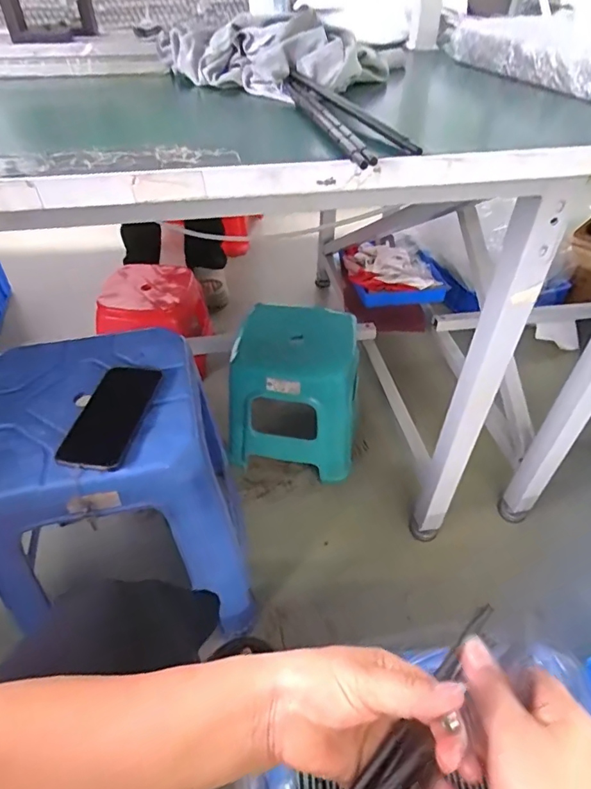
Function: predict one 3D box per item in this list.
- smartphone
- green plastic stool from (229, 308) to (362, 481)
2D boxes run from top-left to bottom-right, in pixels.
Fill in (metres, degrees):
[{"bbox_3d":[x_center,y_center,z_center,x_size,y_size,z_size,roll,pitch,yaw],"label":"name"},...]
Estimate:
[{"bbox_3d":[-0.220,0.022,0.581,0.080,0.011,0.159,5,44,3],"label":"smartphone"},{"bbox_3d":[-0.001,0.001,1.034,0.254,0.282,0.245,4,44,2],"label":"green plastic stool"}]

